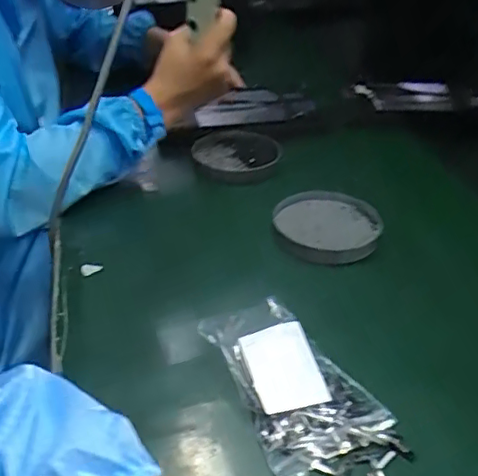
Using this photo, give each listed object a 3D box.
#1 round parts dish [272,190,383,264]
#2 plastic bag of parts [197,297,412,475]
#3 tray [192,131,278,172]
[{"bbox_3d":[0.098,-0.014,0.635,0.114,0.017,0.123,5,33,-3],"label":"round parts dish"},{"bbox_3d":[0.045,0.109,0.432,0.092,0.020,0.160,-17,53,-20],"label":"plastic bag of parts"},{"bbox_3d":[-0.004,-0.114,0.789,0.113,0.033,0.113,5,33,-3],"label":"tray"}]

